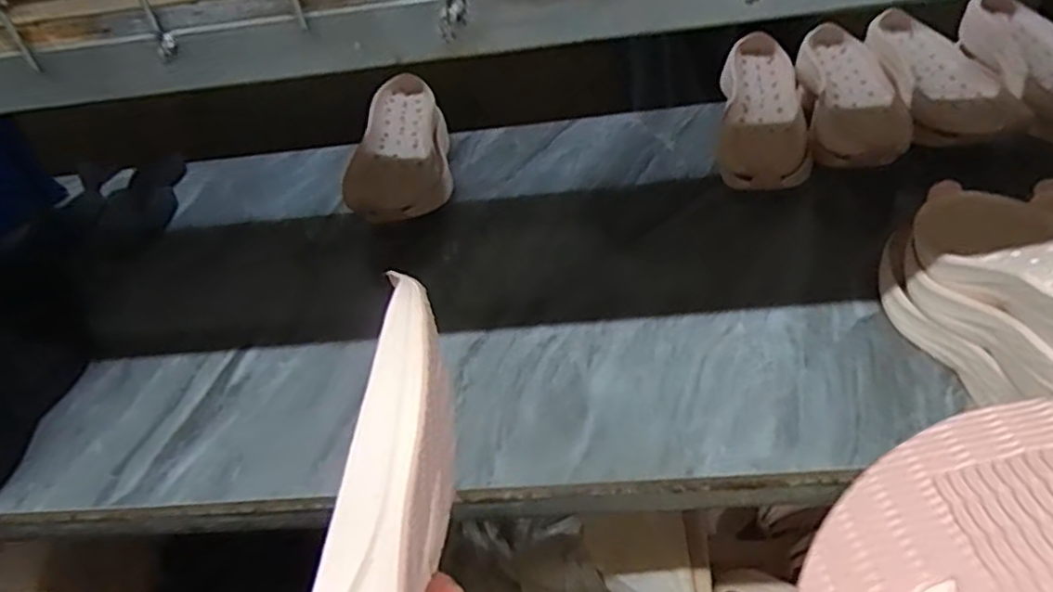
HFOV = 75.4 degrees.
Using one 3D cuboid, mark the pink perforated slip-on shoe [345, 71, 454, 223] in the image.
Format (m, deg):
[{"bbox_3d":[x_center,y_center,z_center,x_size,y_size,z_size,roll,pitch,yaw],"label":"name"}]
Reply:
[{"bbox_3d":[-0.170,-0.194,0.919,0.124,0.099,0.276,-9,39,1],"label":"pink perforated slip-on shoe"}]

